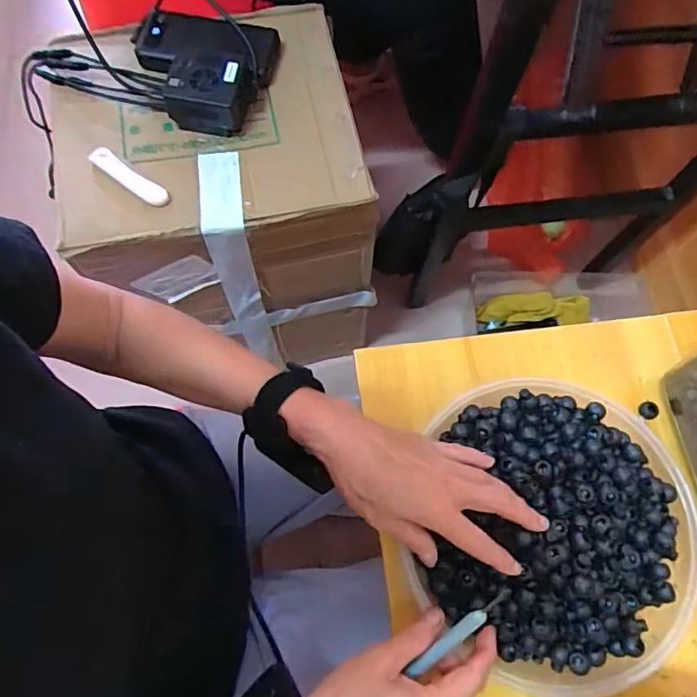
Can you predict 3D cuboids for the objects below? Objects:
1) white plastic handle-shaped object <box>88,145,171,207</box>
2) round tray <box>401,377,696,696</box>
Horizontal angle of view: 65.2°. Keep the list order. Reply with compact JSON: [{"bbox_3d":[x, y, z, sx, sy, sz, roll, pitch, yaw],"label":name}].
[{"bbox_3d":[-0.228,-0.178,0.572,0.091,0.009,0.023,35,73,-2],"label":"white plastic handle-shaped object"},{"bbox_3d":[0.163,0.136,0.417,0.208,0.047,0.222,0,70,0],"label":"round tray"}]

